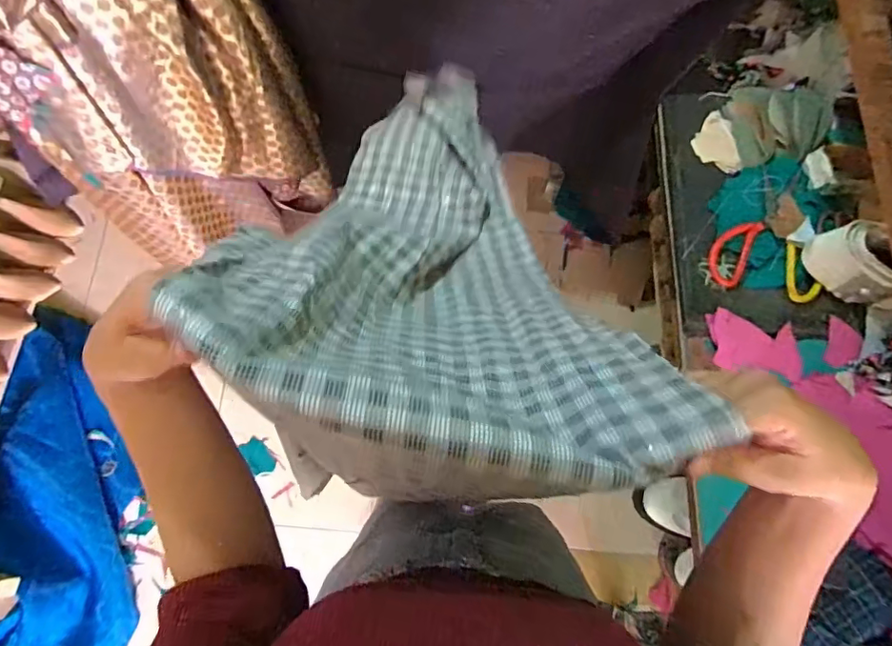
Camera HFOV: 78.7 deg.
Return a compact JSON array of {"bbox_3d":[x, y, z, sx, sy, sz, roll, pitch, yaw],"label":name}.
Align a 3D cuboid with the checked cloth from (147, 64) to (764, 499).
[{"bbox_3d":[-0.017,-0.083,0.502,0.269,0.143,0.574,-6,31,-2],"label":"checked cloth"}]

